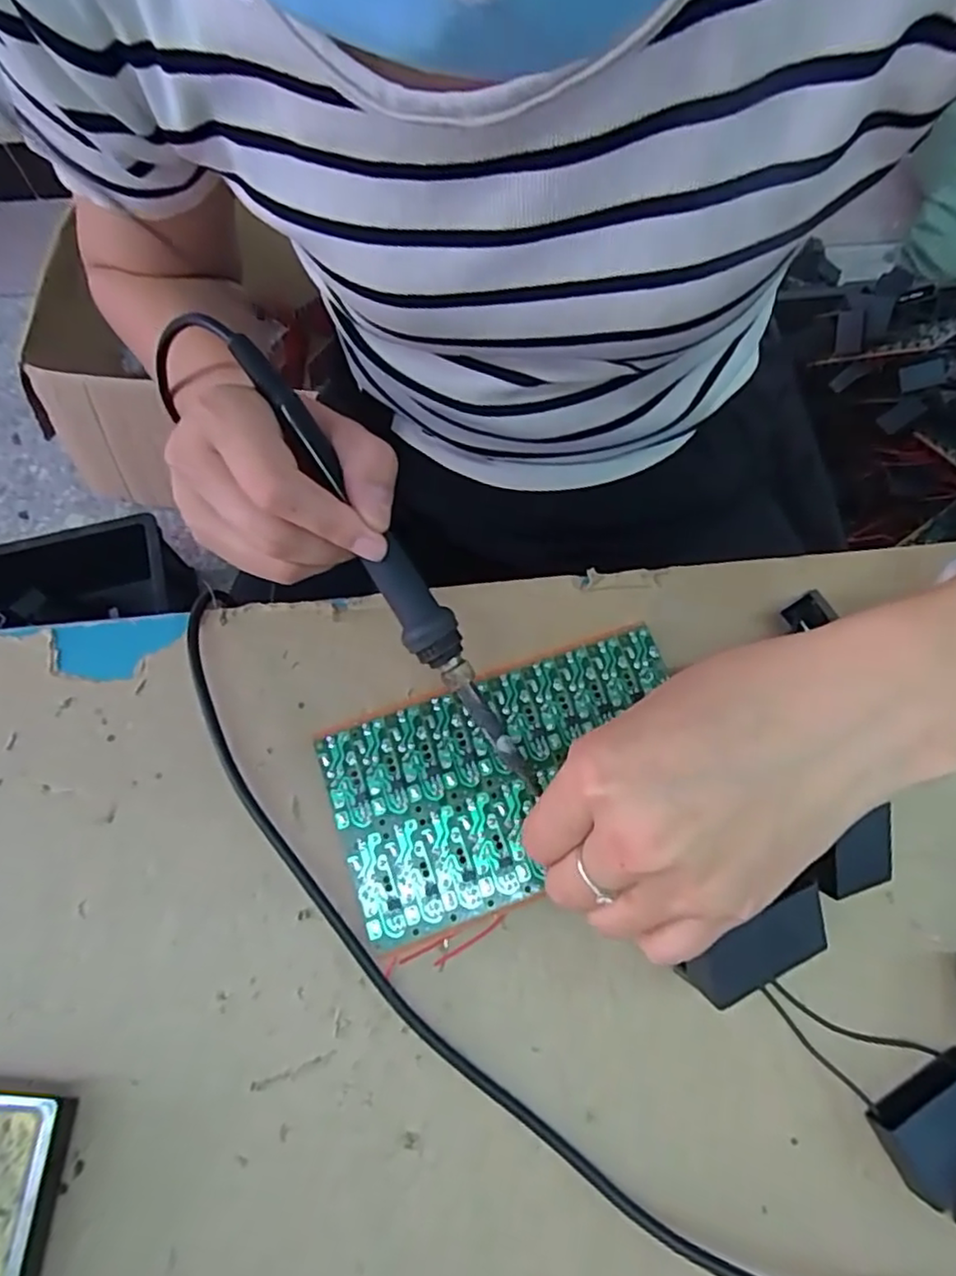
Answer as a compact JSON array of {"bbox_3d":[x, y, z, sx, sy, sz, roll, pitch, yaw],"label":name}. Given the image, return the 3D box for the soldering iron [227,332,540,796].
[{"bbox_3d":[-0.034,-0.025,0.262,0.019,0.016,0.207,-34,97,-12],"label":"soldering iron"}]

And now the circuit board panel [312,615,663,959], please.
[{"bbox_3d":[0.016,0.060,0.282,0.154,0.005,0.093,-18,73,-7],"label":"circuit board panel"}]

